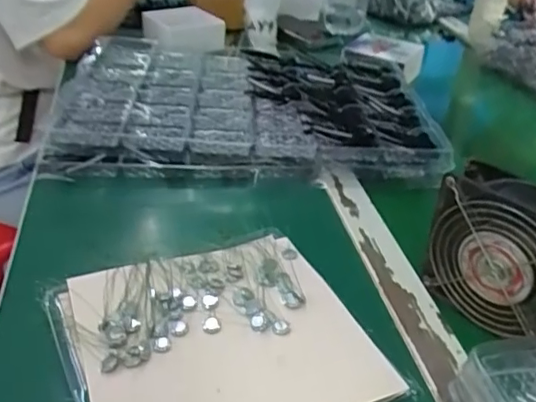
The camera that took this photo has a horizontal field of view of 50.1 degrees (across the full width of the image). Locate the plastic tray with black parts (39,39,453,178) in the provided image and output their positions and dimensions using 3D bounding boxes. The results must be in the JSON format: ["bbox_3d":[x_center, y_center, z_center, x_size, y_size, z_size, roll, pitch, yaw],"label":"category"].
[{"bbox_3d":[-0.027,-0.131,0.737,0.433,0.058,0.338,-1,32,-7],"label":"plastic tray with black parts"}]

